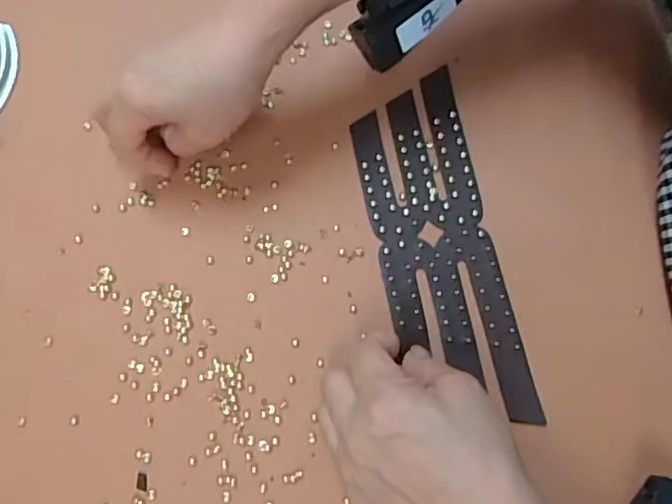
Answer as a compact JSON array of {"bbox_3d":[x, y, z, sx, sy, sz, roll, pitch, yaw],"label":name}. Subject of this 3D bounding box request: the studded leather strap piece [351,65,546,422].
[{"bbox_3d":[0.059,-0.007,0.364,0.068,0.006,0.212,-11,71,-2],"label":"studded leather strap piece"}]

